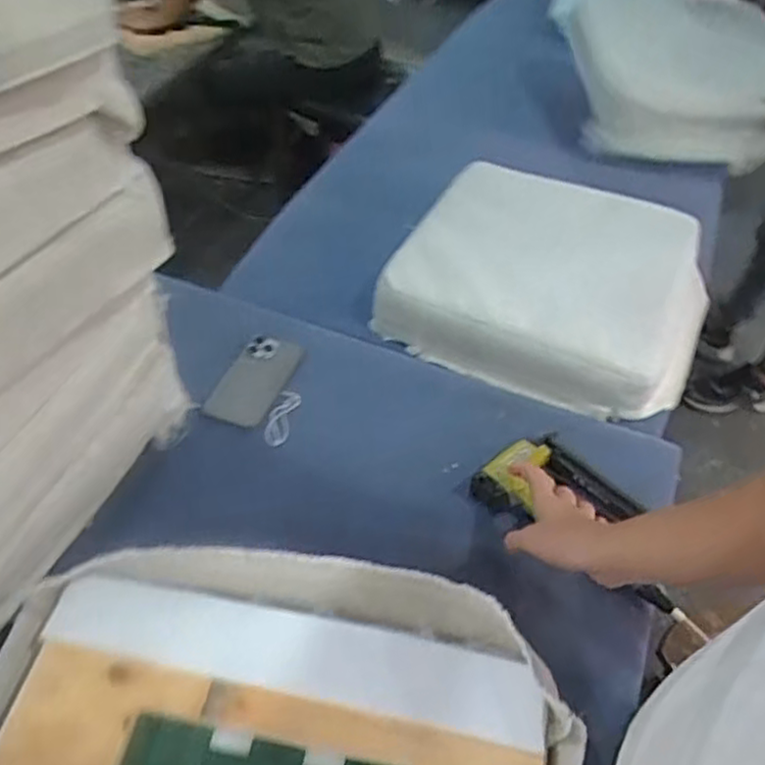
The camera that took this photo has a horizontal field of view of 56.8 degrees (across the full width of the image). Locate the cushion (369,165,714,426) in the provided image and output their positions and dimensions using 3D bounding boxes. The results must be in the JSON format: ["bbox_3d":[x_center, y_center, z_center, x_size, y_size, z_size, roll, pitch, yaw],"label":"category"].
[{"bbox_3d":[0.291,-0.191,1.152,0.451,0.102,0.540,21,49,15],"label":"cushion"}]

